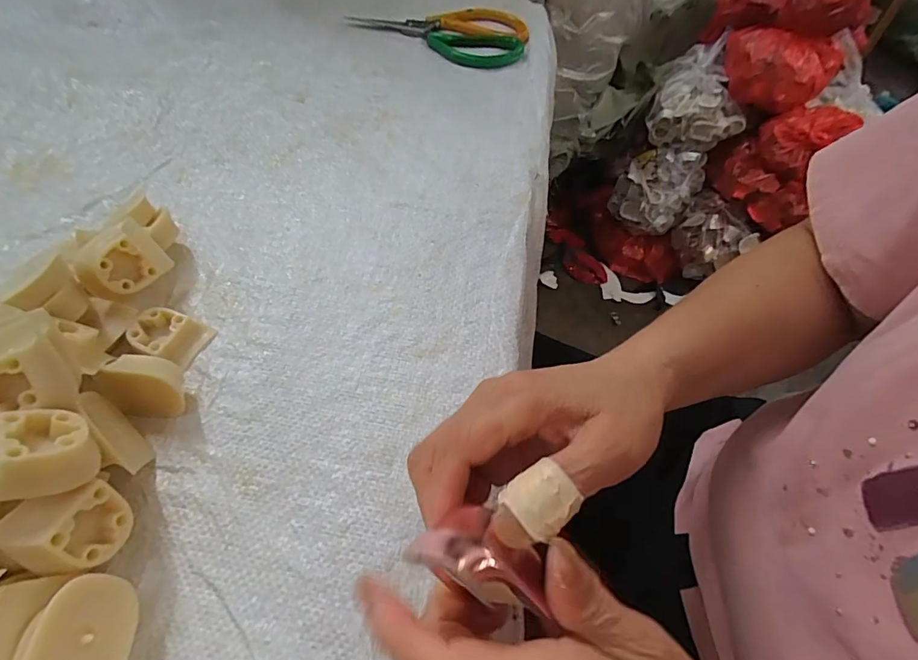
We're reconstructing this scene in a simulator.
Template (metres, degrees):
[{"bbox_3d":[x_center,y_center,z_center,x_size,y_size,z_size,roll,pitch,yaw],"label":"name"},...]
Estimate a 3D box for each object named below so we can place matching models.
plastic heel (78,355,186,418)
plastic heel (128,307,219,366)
[{"bbox_3d":[-0.176,0.030,0.268,0.044,0.038,0.023,0,58,-2],"label":"plastic heel"},{"bbox_3d":[-0.178,0.004,0.297,0.041,0.017,0.031,13,58,6],"label":"plastic heel"}]

